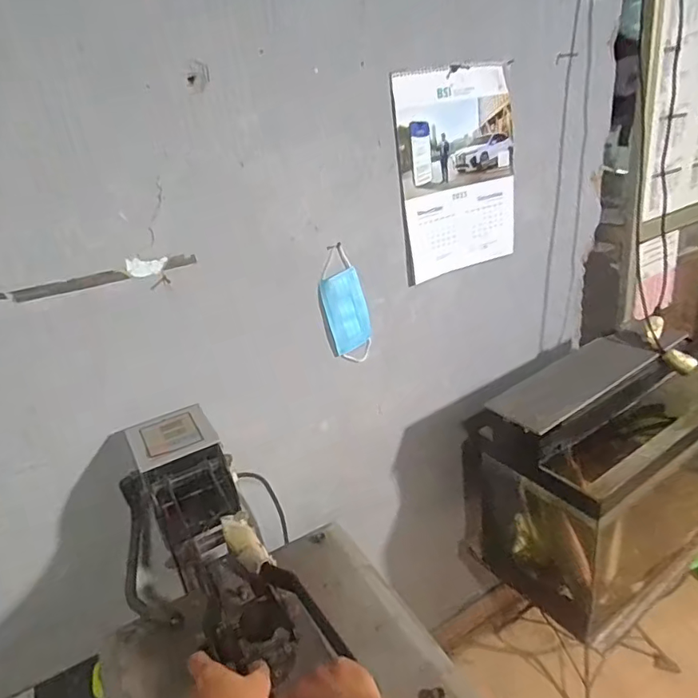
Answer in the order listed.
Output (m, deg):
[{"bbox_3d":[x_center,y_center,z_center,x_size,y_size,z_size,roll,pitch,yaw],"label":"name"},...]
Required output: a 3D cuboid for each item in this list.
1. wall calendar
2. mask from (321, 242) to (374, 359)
[{"bbox_3d":[0.242,-0.377,1.099,0.287,0.410,0.024,-18,28,-21],"label":"wall calendar"},{"bbox_3d":[-0.004,-0.082,1.056,0.093,0.251,0.014,-28,31,-19],"label":"mask"}]

